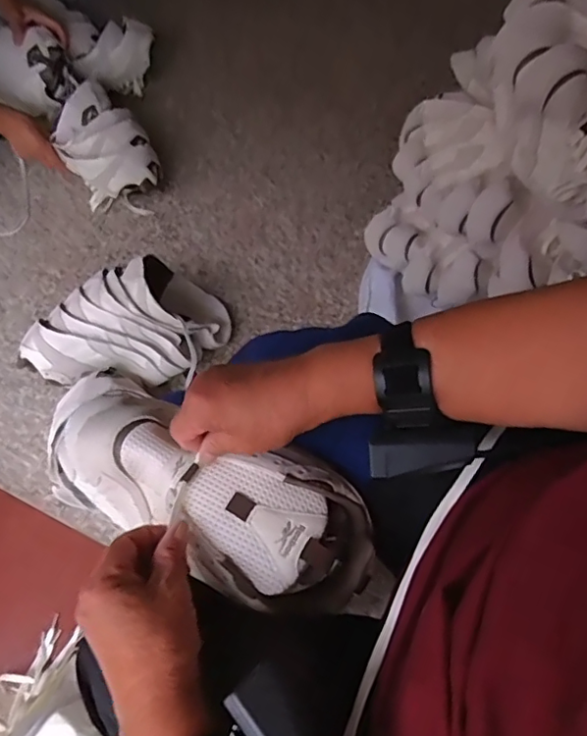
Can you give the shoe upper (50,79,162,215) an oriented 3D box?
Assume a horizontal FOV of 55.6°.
[{"bbox_3d":[-0.375,-0.431,1.112,0.172,0.134,0.247,-27,65,-9],"label":"shoe upper"}]

